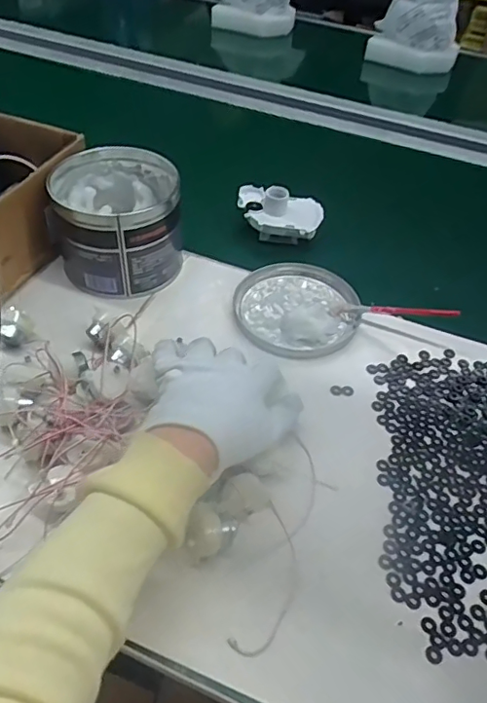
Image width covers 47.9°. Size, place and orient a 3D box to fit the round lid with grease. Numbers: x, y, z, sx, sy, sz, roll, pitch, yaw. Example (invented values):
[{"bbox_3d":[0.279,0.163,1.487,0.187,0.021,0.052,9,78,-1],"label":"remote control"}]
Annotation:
[{"bbox_3d":[0.056,-0.048,0.575,0.124,0.014,0.129,3,47,-3],"label":"round lid with grease"}]

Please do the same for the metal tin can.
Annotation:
[{"bbox_3d":[-0.131,-0.137,0.578,0.128,0.096,0.130,-9,49,-13],"label":"metal tin can"}]

